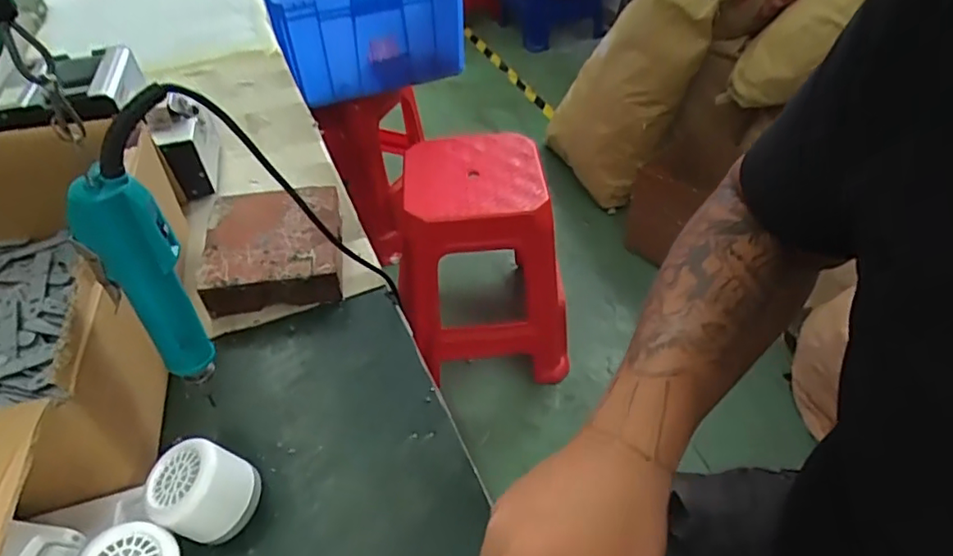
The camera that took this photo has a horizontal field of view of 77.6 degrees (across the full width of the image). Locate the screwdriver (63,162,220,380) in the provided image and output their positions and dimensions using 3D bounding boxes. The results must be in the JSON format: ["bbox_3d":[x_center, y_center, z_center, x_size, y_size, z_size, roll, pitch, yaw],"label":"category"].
[{"bbox_3d":[-0.214,0.004,0.393,0.035,0.167,0.037,17,48,19],"label":"screwdriver"}]

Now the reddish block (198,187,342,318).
[{"bbox_3d":[-0.208,-0.036,0.616,0.130,0.046,0.155,-9,45,-7],"label":"reddish block"}]

